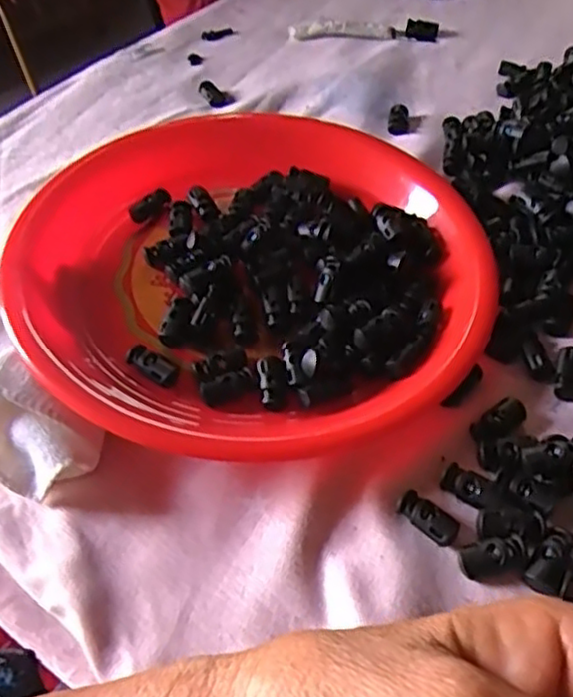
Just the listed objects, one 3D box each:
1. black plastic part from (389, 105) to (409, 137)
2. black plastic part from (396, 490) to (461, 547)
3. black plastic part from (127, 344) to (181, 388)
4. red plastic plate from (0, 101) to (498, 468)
[{"bbox_3d":[0.082,-0.167,0.502,0.014,0.006,0.035,2,50,8],"label":"black plastic part"},{"bbox_3d":[0.062,0.074,0.299,0.013,0.007,0.028,-37,56,-23],"label":"black plastic part"},{"bbox_3d":[-0.066,0.008,0.345,0.028,0.005,0.013,35,60,10],"label":"black plastic part"},{"bbox_3d":[-0.017,-0.051,0.381,0.246,0.050,0.227,-3,50,4],"label":"red plastic plate"}]

